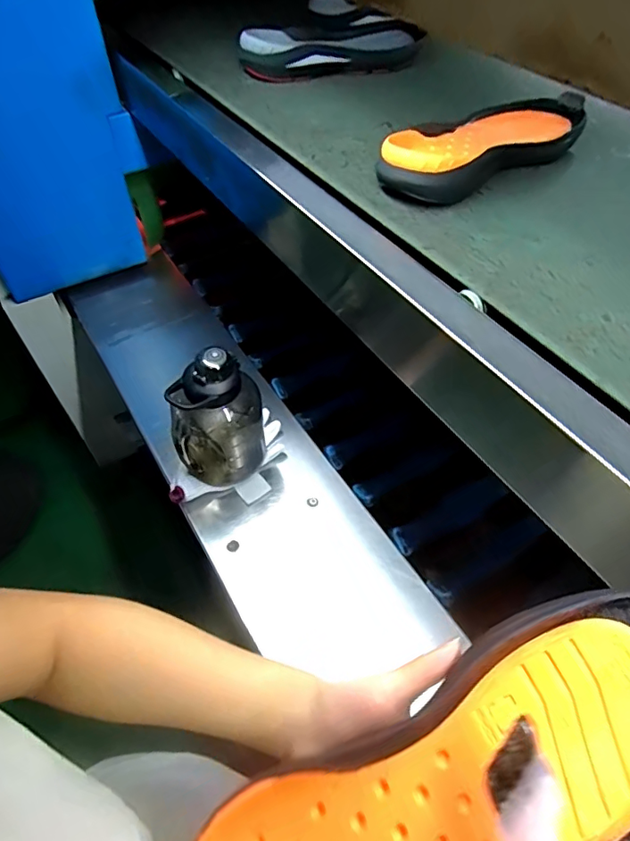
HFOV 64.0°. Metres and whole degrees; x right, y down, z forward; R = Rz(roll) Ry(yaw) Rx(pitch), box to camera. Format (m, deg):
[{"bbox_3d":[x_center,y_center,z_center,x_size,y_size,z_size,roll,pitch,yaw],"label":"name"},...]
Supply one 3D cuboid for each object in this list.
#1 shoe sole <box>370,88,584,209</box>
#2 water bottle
[{"bbox_3d":[0.198,-0.313,0.572,0.296,0.054,0.115,-34,60,-26],"label":"shoe sole"},{"bbox_3d":[-0.139,0.002,0.733,0.123,0.237,0.101,-10,48,-7],"label":"water bottle"}]

